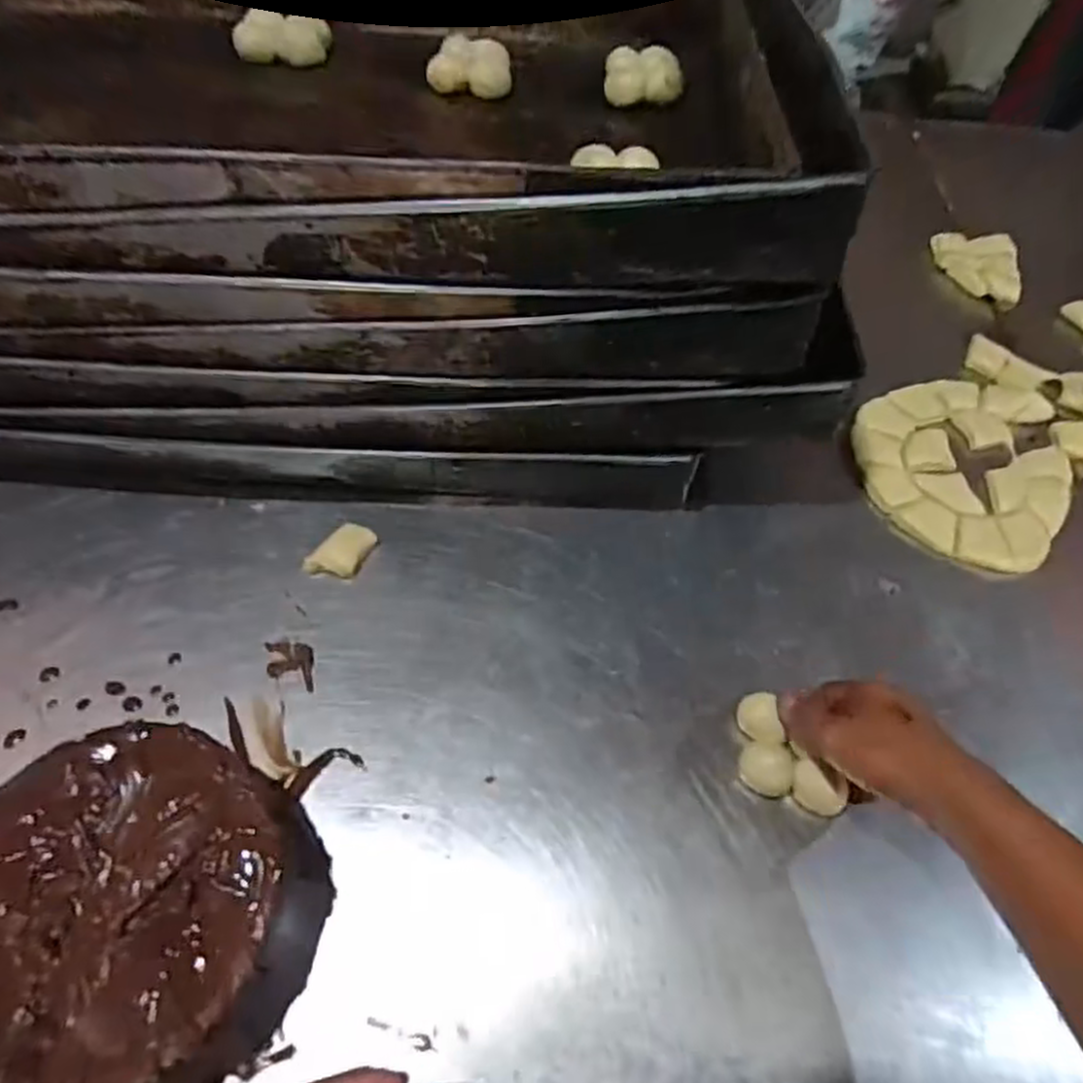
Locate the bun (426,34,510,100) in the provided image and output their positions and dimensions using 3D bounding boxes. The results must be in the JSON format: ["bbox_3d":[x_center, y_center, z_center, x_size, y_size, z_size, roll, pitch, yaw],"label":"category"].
[{"bbox_3d":[-0.055,-0.386,0.607,0.063,0.021,0.063,6,58,1],"label":"bun"}]

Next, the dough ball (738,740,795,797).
[{"bbox_3d":[0.152,0.155,0.506,0.035,0.021,0.034,1,58,-2],"label":"dough ball"}]

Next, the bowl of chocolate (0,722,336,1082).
[{"bbox_3d":[-0.228,0.208,0.423,0.185,0.076,0.178,1,58,-2],"label":"bowl of chocolate"}]

